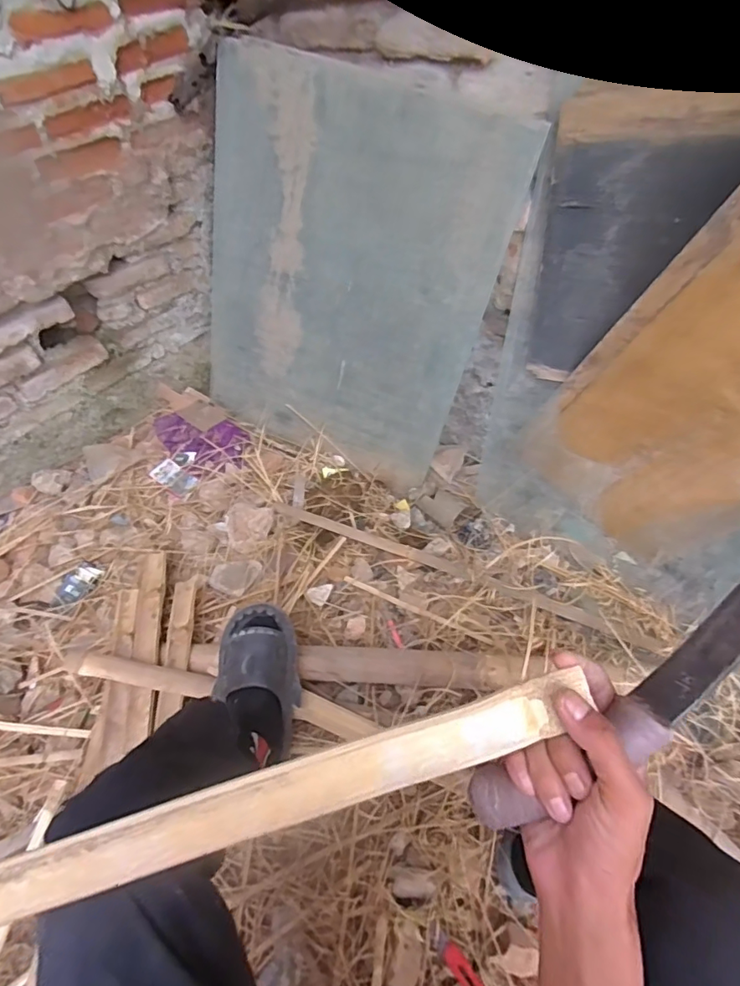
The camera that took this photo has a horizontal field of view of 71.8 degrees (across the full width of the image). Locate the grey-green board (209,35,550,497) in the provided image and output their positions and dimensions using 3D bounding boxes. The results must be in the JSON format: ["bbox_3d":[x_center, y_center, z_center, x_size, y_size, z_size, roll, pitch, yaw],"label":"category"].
[{"bbox_3d":[-0.083,-0.416,1.092,0.653,0.757,0.026,30,40,17],"label":"grey-green board"}]

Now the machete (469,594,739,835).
[{"bbox_3d":[0.233,0.082,0.332,0.405,0.019,0.049,-40,56,-2],"label":"machete"}]

